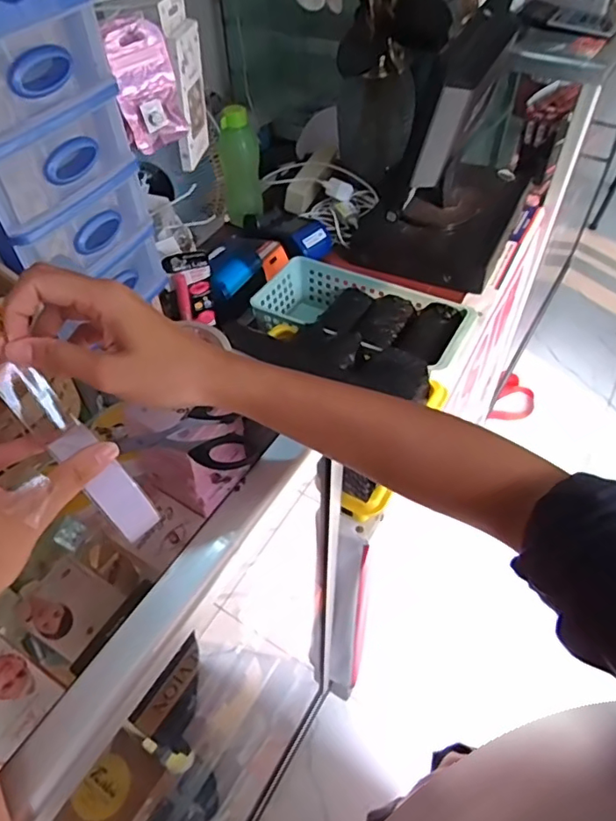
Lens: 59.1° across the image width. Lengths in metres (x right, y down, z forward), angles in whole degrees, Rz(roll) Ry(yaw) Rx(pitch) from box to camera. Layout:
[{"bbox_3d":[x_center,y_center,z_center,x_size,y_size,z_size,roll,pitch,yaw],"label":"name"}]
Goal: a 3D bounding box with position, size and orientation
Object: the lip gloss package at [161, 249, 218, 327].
[{"bbox_3d":[-0.140,-0.144,0.667,0.050,0.112,0.020,-34,57,-24],"label":"lip gloss package"}]

